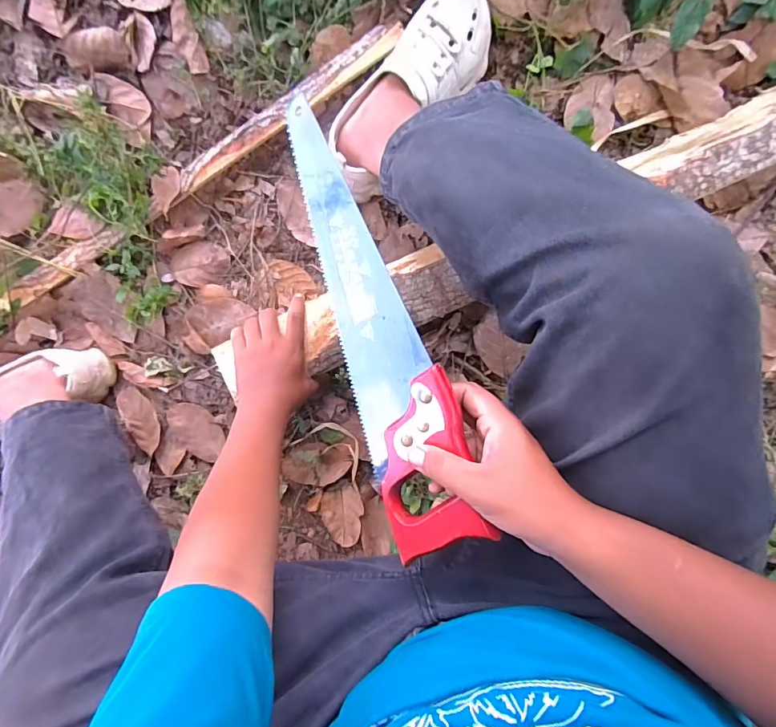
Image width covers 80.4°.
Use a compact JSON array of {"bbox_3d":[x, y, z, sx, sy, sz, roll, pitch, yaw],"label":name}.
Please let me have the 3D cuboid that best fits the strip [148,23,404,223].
[{"bbox_3d":[-0.165,-0.329,0.620,0.403,0.020,0.050,-31,92,9],"label":"strip"}]

